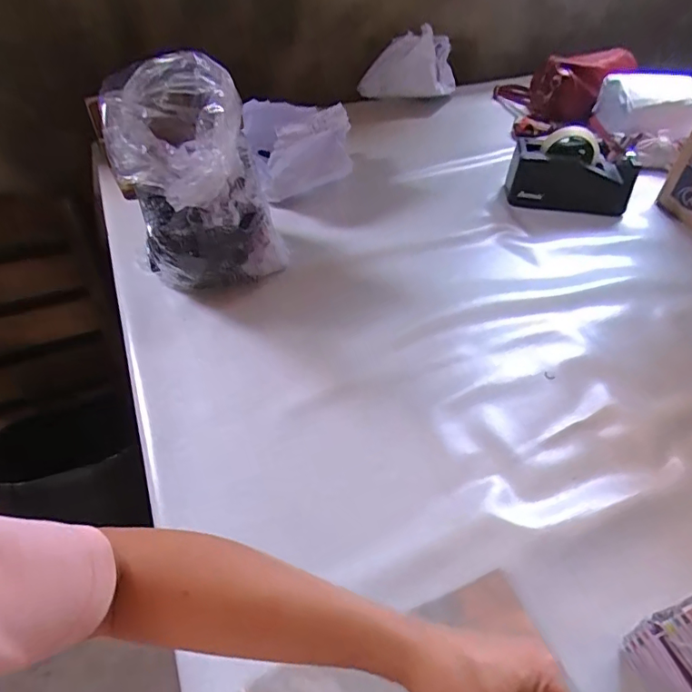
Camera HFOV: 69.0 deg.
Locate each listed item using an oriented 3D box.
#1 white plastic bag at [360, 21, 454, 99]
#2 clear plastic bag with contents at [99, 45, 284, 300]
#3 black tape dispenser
[{"bbox_3d":[0.149,-0.609,1.109,0.226,0.158,0.068,-13,51,-11],"label":"white plastic bag"},{"bbox_3d":[-0.195,-0.211,0.685,0.185,0.279,0.185,-14,50,-13],"label":"clear plastic bag with contents"},{"bbox_3d":[0.387,-0.293,0.871,0.204,0.116,0.071,4,48,2],"label":"black tape dispenser"}]

